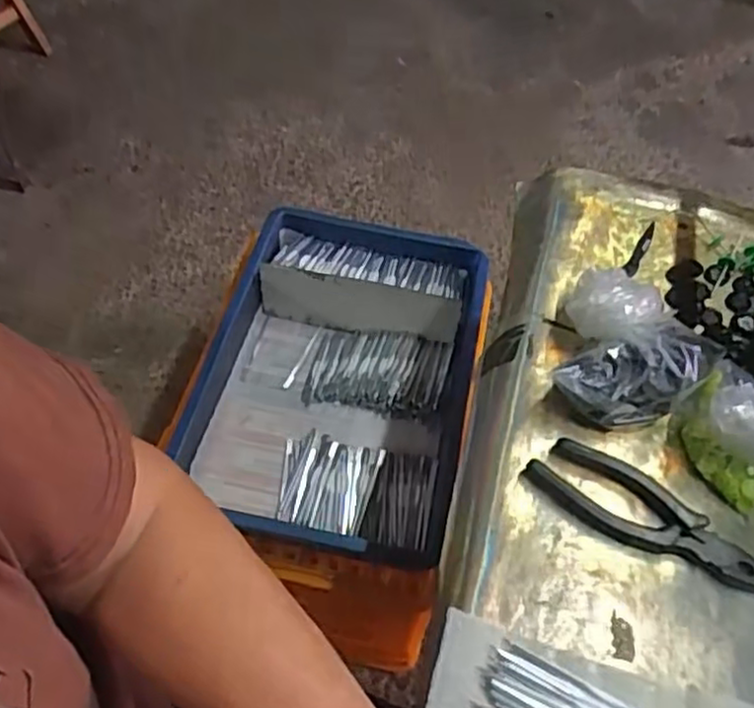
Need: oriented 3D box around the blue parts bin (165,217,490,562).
[{"bbox_3d":[-0.040,0.020,0.833,0.302,0.088,0.425,15,55,6],"label":"blue parts bin"}]

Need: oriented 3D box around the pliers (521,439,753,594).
[{"bbox_3d":[0.182,0.109,0.478,0.165,0.012,0.051,30,58,16],"label":"pliers"}]

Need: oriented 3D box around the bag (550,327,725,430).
[{"bbox_3d":[0.189,0.018,0.521,0.132,0.050,0.055,-12,57,-13],"label":"bag"}]

